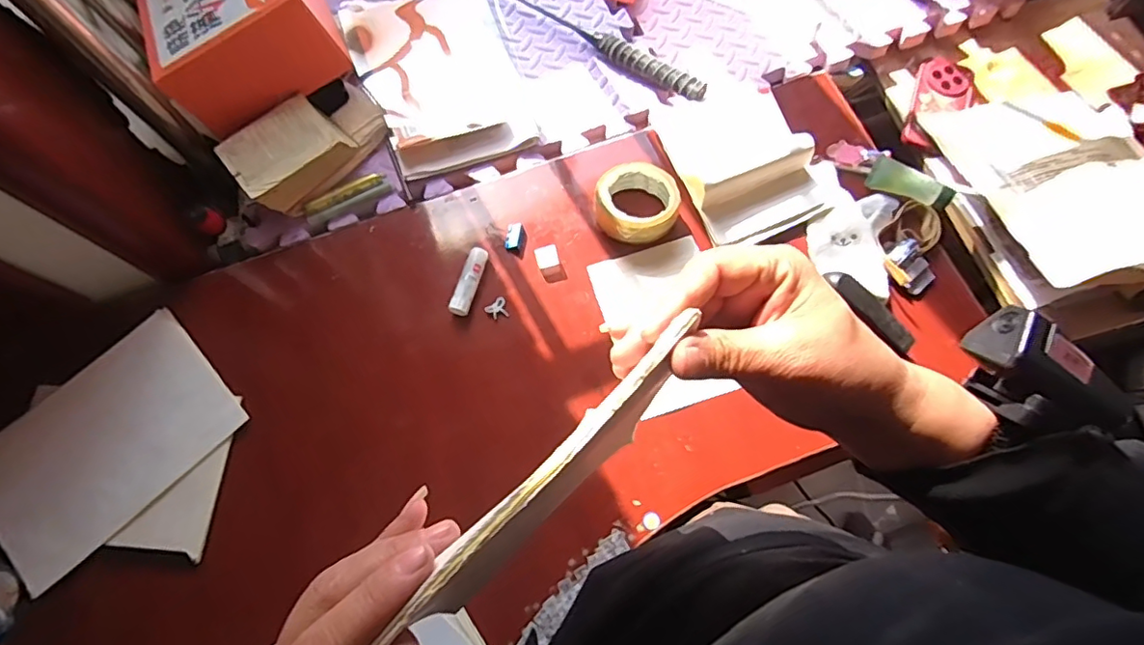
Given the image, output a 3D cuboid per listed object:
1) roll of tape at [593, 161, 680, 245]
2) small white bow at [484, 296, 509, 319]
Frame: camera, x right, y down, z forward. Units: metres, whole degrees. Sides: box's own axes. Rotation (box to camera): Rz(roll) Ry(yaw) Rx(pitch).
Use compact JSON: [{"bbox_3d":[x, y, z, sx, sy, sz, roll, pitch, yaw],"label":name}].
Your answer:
[{"bbox_3d":[0.077,-0.143,0.696,0.099,0.052,0.090,0,72,0],"label":"roll of tape"},{"bbox_3d":[-0.091,-0.017,0.682,0.026,0.005,0.026,-15,72,-5],"label":"small white bow"}]

